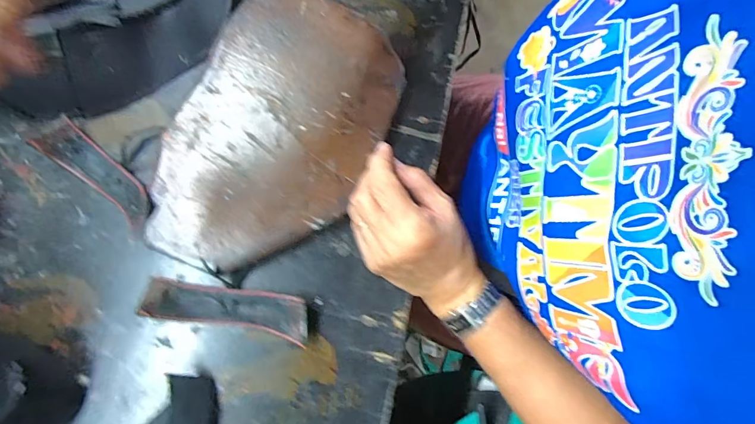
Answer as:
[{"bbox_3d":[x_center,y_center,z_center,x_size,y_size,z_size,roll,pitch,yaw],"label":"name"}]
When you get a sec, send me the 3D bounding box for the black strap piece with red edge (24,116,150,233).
[{"bbox_3d":[-0.235,-0.032,0.329,0.120,0.024,0.031,41,78,5],"label":"black strap piece with red edge"}]

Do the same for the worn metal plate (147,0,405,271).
[{"bbox_3d":[-0.090,-0.077,0.343,0.172,0.015,0.257,23,77,1],"label":"worn metal plate"}]

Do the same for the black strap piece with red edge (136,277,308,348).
[{"bbox_3d":[-0.119,0.075,0.309,0.132,0.022,0.035,11,77,-2],"label":"black strap piece with red edge"}]

